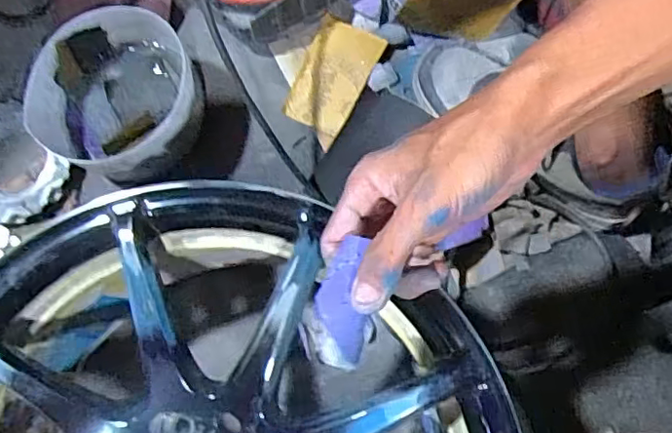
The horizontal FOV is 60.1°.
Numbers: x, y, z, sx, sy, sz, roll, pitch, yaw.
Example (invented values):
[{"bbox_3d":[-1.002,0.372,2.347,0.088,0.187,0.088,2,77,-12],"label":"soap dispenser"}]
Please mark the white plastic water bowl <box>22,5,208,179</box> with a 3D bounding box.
[{"bbox_3d":[-0.216,-0.117,0.590,0.155,0.092,0.150,0,79,1],"label":"white plastic water bowl"}]

